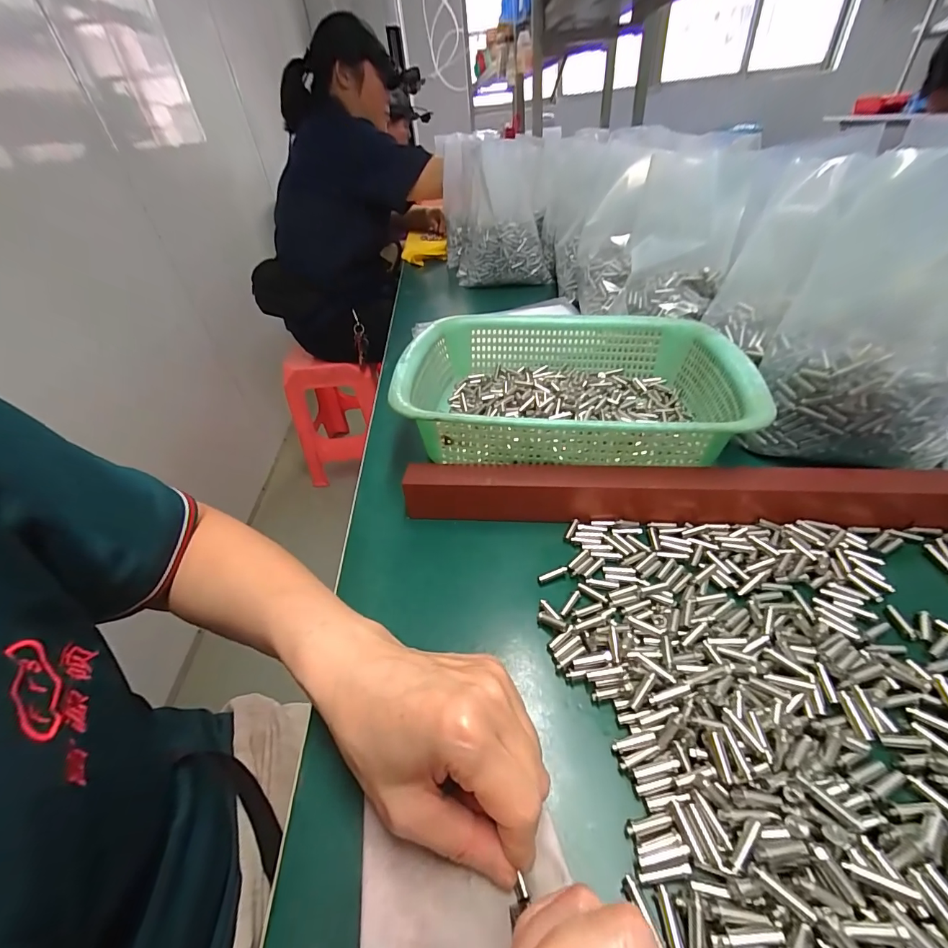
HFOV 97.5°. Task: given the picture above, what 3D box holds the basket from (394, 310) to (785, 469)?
[{"bbox_3d":[0.085,-0.083,0.394,0.283,0.069,0.217,3,40,10],"label":"basket"}]

